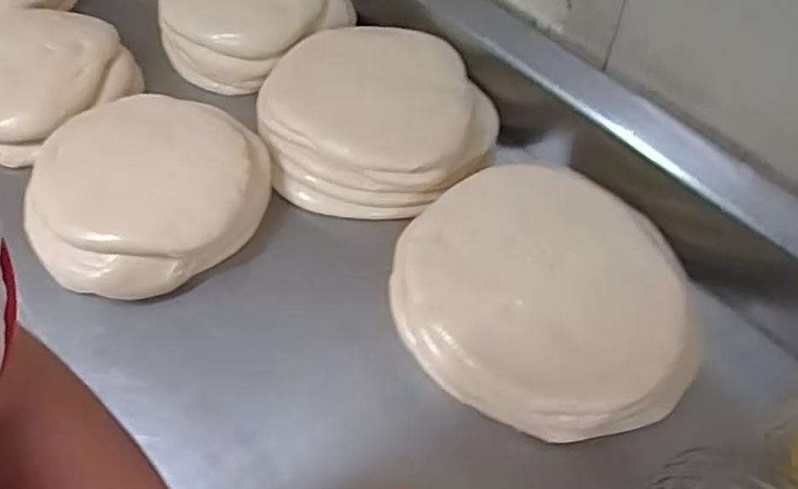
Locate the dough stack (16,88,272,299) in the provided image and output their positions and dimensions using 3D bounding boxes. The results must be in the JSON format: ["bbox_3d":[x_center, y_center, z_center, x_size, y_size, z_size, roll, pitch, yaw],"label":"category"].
[{"bbox_3d":[-0.313,-0.071,0.801,0.279,0.079,0.253,-34,60,-23],"label":"dough stack"}]

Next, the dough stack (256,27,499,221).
[{"bbox_3d":[-0.030,-0.179,0.851,0.300,0.146,0.246,3,53,2],"label":"dough stack"}]

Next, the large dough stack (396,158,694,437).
[{"bbox_3d":[0.147,0.052,0.685,0.256,0.112,0.321,-36,61,-24],"label":"large dough stack"}]

